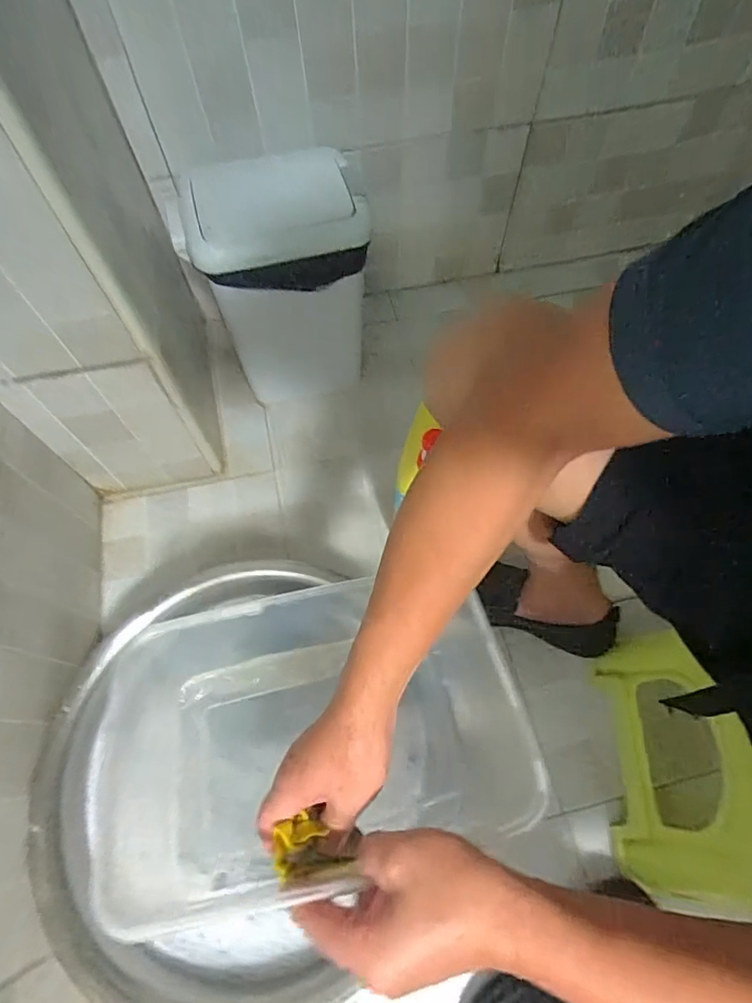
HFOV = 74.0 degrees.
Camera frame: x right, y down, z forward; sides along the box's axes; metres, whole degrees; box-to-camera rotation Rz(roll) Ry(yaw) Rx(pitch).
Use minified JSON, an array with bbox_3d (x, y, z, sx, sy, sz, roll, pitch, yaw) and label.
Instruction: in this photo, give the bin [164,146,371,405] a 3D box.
[{"bbox_3d":[-0.142,-0.319,0.789,0.252,0.311,0.150,-16,64,-7],"label":"bin"}]

